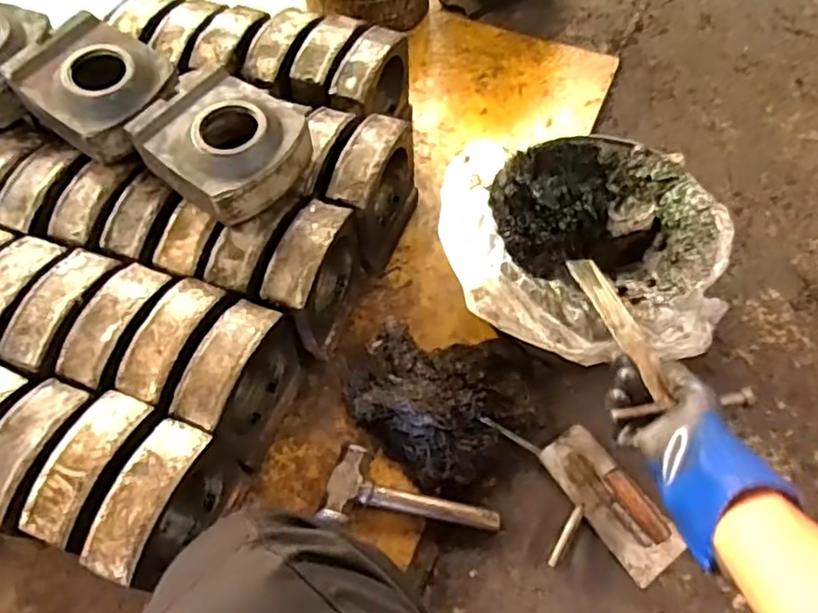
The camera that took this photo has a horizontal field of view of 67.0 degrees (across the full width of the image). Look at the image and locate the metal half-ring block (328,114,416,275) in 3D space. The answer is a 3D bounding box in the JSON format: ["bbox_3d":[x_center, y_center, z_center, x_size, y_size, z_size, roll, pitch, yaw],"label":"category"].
[{"bbox_3d":[-0.055,-0.159,0.926,0.078,0.200,0.175,21,61,11],"label":"metal half-ring block"}]

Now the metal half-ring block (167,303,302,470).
[{"bbox_3d":[-0.205,0.089,0.767,0.071,0.160,0.178,17,63,11],"label":"metal half-ring block"}]

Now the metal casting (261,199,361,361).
[{"bbox_3d":[-0.128,-0.038,0.847,0.071,0.170,0.170,14,62,9],"label":"metal casting"}]

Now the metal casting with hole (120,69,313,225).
[{"bbox_3d":[-0.238,-0.211,0.809,0.204,0.085,0.167,35,67,19],"label":"metal casting with hole"}]

